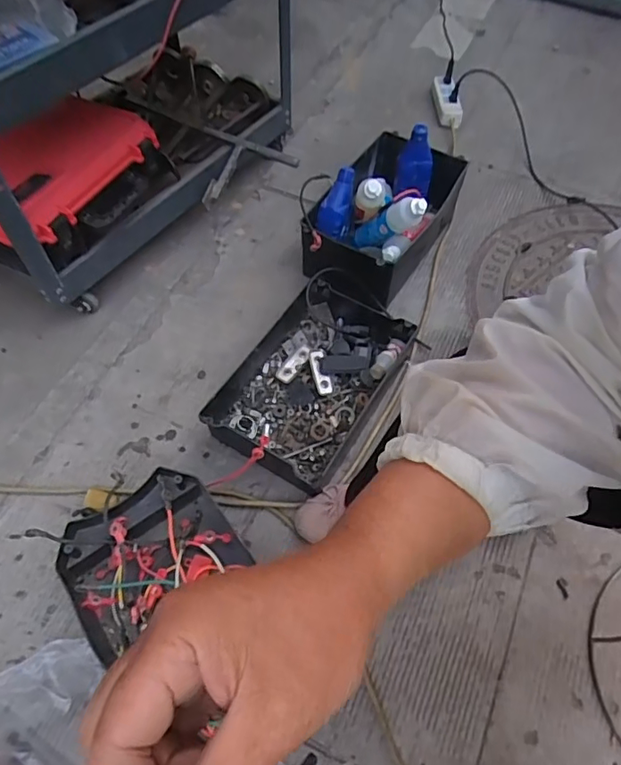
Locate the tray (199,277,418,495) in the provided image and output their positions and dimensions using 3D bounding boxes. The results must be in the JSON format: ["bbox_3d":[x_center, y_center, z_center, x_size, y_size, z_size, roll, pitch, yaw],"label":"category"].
[{"bbox_3d":[-0.003,-0.004,0.891,0.230,0.089,0.348,29,62,15],"label":"tray"}]

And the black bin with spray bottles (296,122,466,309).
[{"bbox_3d":[0.127,-0.305,0.984,0.192,0.192,0.336,30,64,14],"label":"black bin with spray bottles"}]

